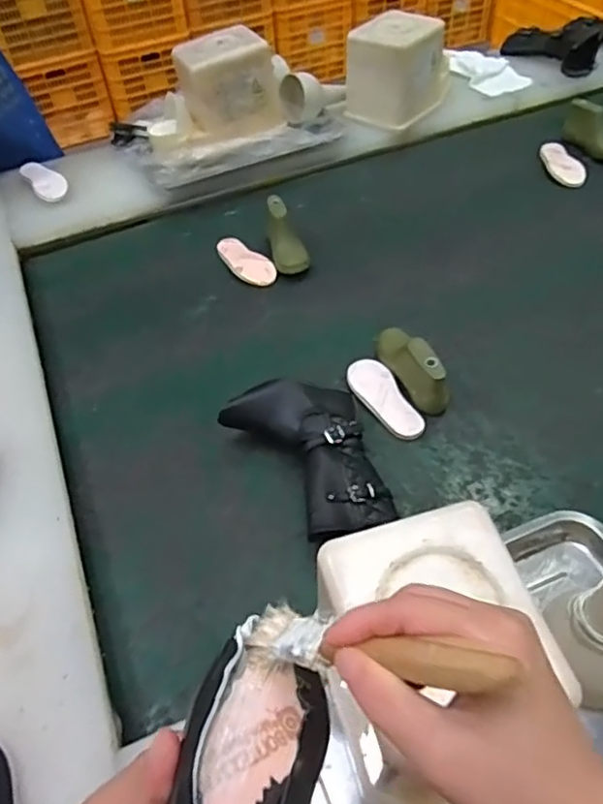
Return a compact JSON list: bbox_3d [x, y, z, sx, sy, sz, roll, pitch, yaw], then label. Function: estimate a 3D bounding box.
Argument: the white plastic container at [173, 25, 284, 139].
[{"bbox_3d":[-0.133,-0.584,1.137,0.178,0.140,0.116,-20,51,-11],"label":"white plastic container"}]

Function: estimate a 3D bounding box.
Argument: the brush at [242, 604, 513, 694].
[{"bbox_3d":[0.024,0.100,0.253,0.137,0.013,0.026,-17,29,50],"label":"brush"}]

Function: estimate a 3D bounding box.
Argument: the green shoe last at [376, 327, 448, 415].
[{"bbox_3d":[0.146,-0.047,0.800,0.048,0.065,0.129,-21,49,-14],"label":"green shoe last"}]

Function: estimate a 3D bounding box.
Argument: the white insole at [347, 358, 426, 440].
[{"bbox_3d":[0.105,-0.007,0.809,0.059,0.013,0.145,-20,49,-13],"label":"white insole"}]

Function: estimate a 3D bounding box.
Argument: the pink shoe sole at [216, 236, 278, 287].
[{"bbox_3d":[-0.094,-0.236,1.036,0.062,0.016,0.140,-28,51,-20],"label":"pink shoe sole"}]

